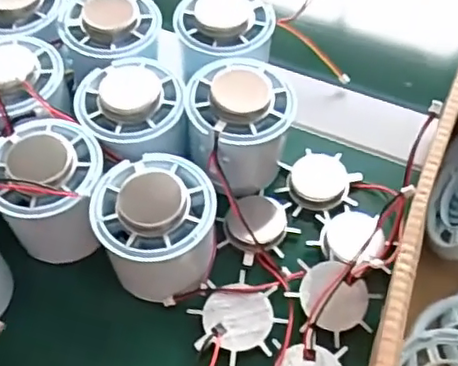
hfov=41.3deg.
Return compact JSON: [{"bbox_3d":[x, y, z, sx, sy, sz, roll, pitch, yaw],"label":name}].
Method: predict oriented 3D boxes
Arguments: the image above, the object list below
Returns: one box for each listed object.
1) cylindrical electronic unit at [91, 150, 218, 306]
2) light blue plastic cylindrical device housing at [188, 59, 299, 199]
[{"bbox_3d":[-0.033,0.020,0.285,0.052,0.050,0.055,0,56,0],"label":"cylindrical electronic unit"},{"bbox_3d":[0.006,-0.028,0.319,0.052,0.052,0.054,0,56,0],"label":"light blue plastic cylindrical device housing"}]

